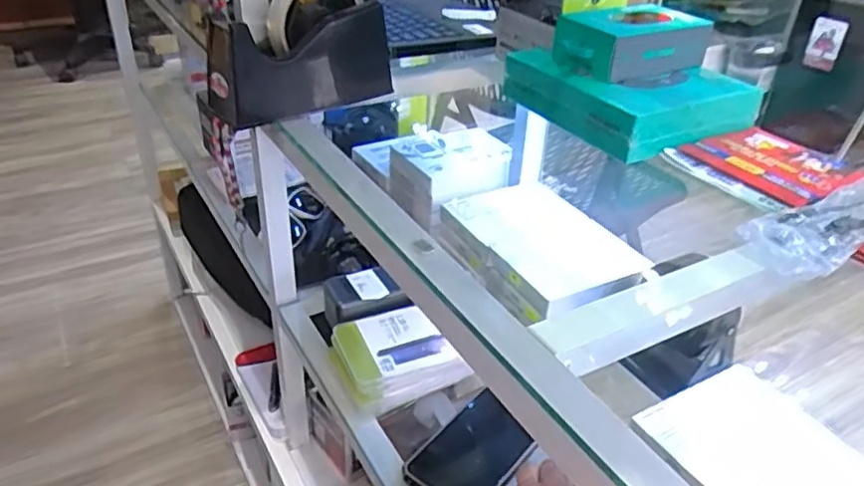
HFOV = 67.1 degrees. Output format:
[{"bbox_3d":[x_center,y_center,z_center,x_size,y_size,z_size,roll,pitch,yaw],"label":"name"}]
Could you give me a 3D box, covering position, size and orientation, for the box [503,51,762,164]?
[{"bbox_3d":[0.178,-0.138,0.592,0.163,0.043,0.176,-15,36,-26],"label":"box"}]

